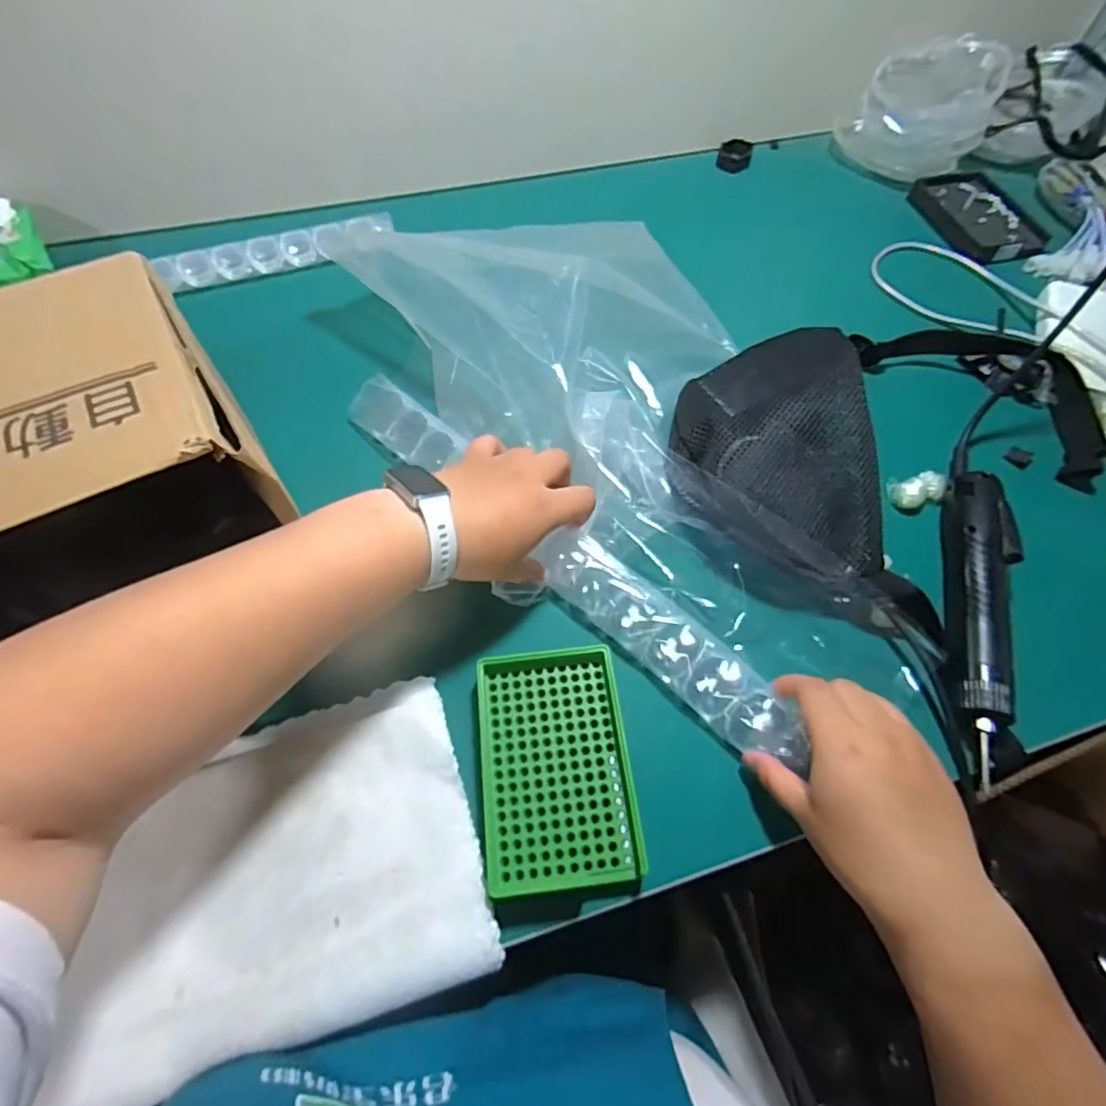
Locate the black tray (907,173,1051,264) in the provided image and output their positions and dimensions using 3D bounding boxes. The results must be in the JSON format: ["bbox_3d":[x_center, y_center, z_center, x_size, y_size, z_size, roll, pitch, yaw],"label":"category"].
[{"bbox_3d":[0.446,-0.360,0.597,0.080,0.016,0.136,-18,63,-10],"label":"black tray"}]

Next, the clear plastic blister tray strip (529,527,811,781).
[{"bbox_3d":[0.077,0.059,0.384,0.209,0.033,0.043,40,68,18],"label":"clear plastic blister tray strip"}]

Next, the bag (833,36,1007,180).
[{"bbox_3d":[0.402,-0.492,0.622,0.137,0.095,0.131,22,64,11],"label":"bag"}]

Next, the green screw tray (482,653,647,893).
[{"bbox_3d":[0.001,0.127,0.343,0.088,0.013,0.134,-6,62,-4],"label":"green screw tray"}]

